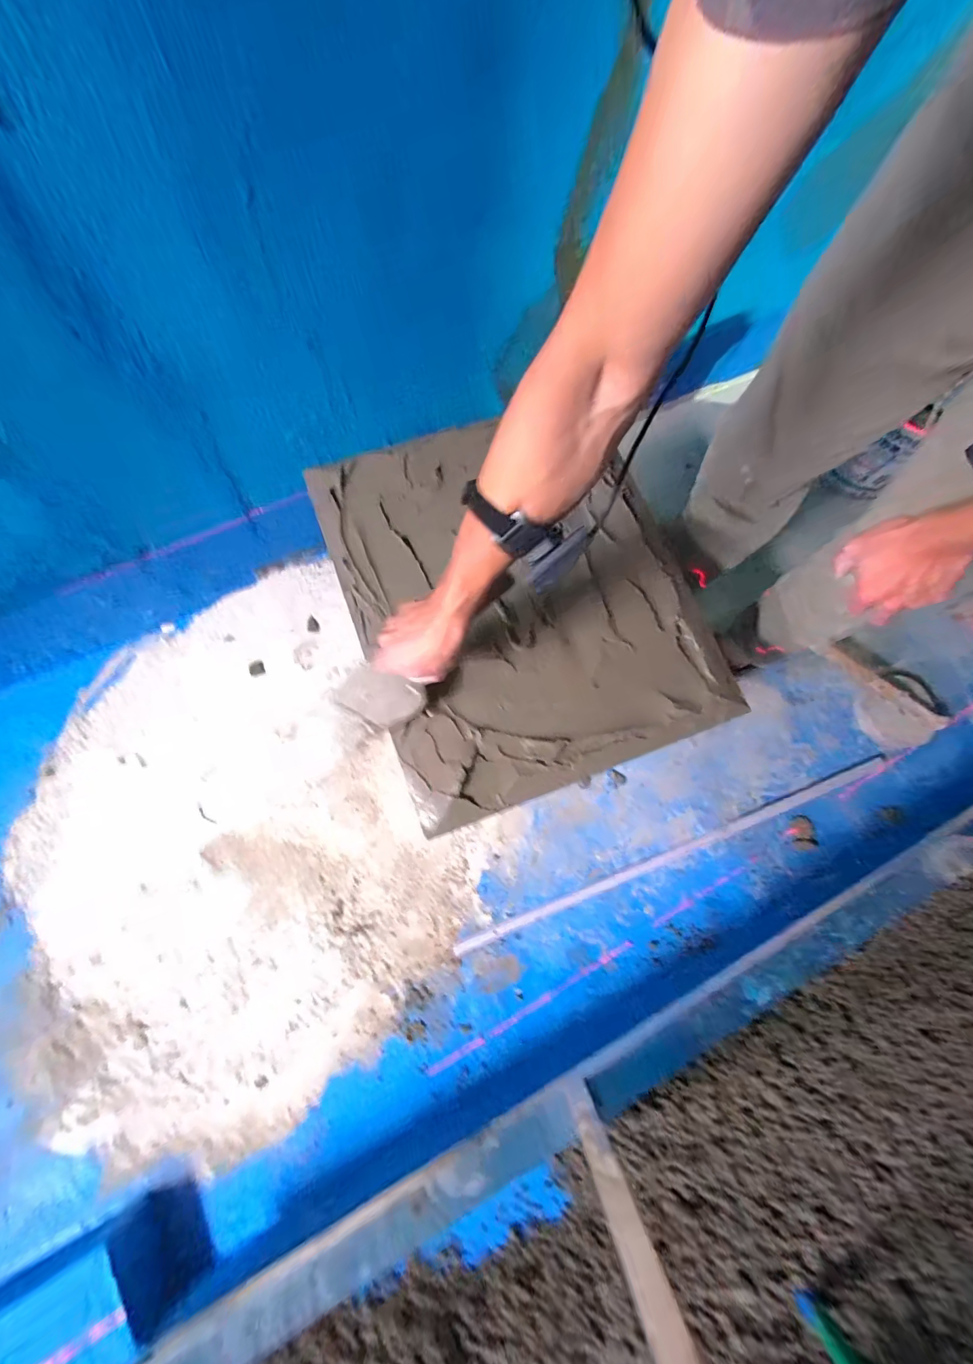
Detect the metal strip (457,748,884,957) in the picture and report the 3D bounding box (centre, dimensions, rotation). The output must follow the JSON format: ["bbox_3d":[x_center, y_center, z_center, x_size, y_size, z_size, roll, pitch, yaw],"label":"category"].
[{"bbox_3d":[0.399,0.347,0.937,0.971,0.018,0.025,-21,79,-6],"label":"metal strip"}]

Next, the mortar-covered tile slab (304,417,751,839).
[{"bbox_3d":[0.050,-0.134,0.672,0.481,0.043,0.562,-20,79,-6],"label":"mortar-covered tile slab"}]

